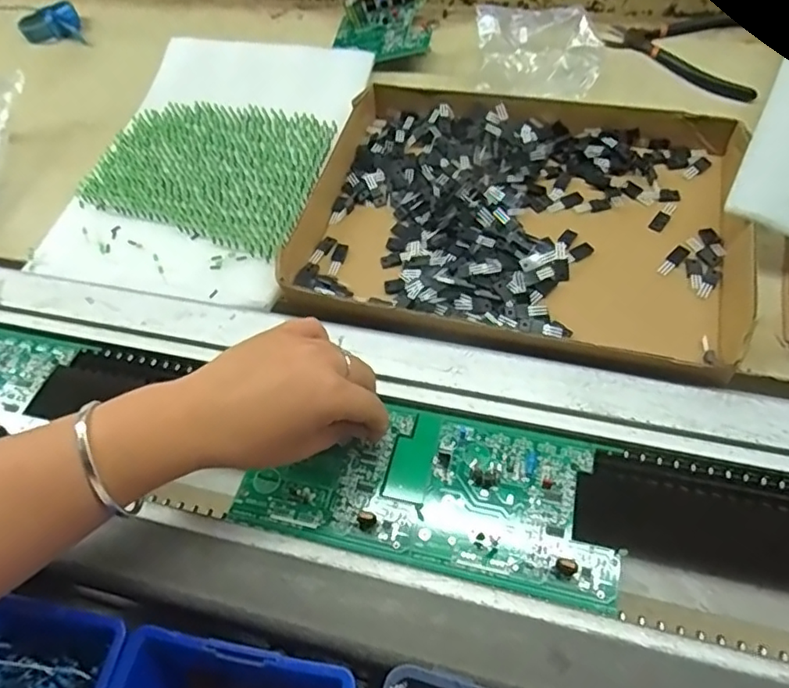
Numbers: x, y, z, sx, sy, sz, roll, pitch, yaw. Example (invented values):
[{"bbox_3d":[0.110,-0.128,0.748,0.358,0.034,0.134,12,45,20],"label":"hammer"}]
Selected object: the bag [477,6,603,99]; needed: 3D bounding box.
[{"bbox_3d":[0.125,-0.257,0.522,0.108,0.049,0.087,3,52,6],"label":"bag"}]

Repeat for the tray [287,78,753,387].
[{"bbox_3d":[0.097,-0.099,0.446,0.322,0.039,0.244,10,53,11],"label":"tray"}]

